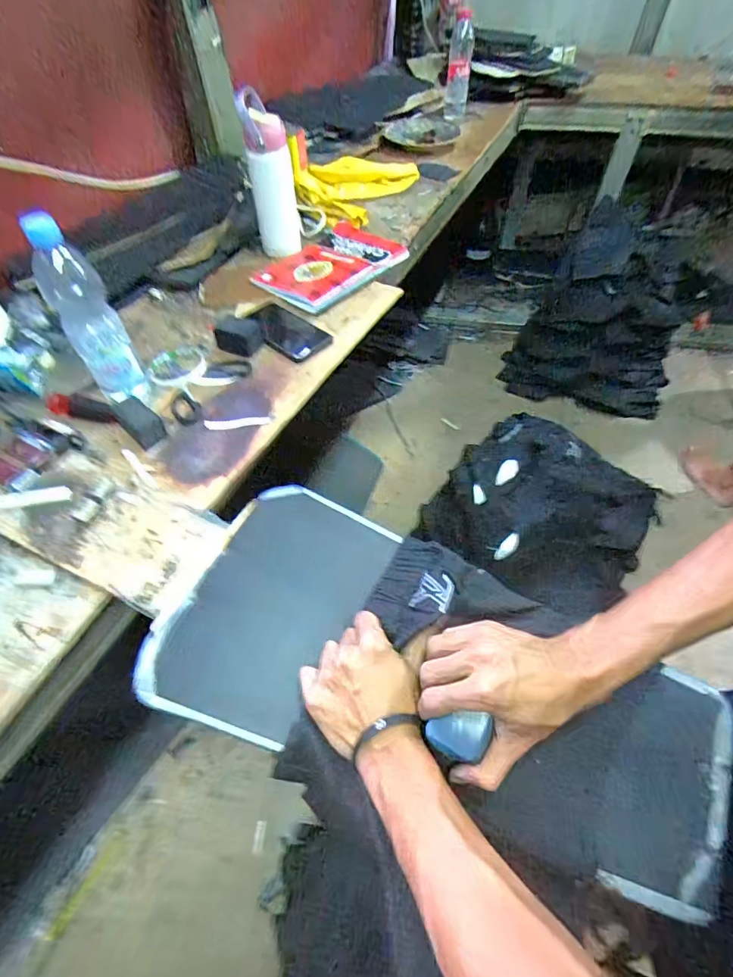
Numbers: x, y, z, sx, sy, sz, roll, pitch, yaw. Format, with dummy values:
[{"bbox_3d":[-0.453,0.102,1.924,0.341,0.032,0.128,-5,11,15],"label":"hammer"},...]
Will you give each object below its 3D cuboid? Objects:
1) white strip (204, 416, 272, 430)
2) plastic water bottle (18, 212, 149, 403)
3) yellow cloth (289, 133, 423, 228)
[{"bbox_3d":[-0.179,-0.092,0.631,0.088,0.004,0.016,-5,54,-3],"label":"white strip"},{"bbox_3d":[-0.354,-0.216,0.583,0.065,0.236,0.078,-28,59,-19],"label":"plastic water bottle"},{"bbox_3d":[-0.053,-0.720,1.033,0.255,0.091,0.339,20,57,14],"label":"yellow cloth"}]

